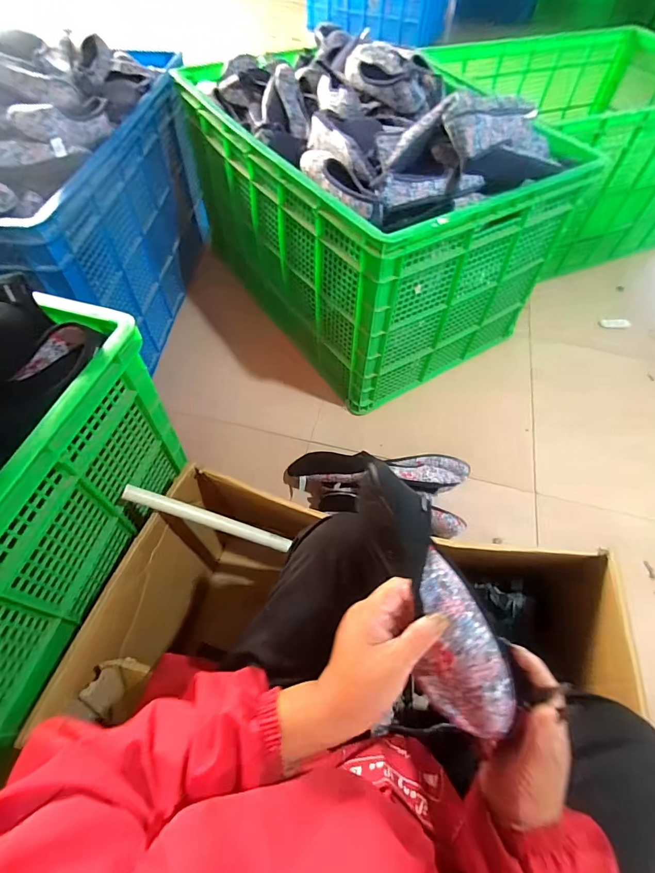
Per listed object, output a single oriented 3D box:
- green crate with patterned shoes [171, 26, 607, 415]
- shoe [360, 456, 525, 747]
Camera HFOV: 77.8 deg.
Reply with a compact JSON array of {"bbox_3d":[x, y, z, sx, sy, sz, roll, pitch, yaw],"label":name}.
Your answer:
[{"bbox_3d":[0.080,-0.704,1.225,0.656,0.587,1.008,-29,62,-20],"label":"green crate with patterned shoes"},{"bbox_3d":[0.085,0.138,0.383,0.065,0.079,0.248,-17,62,-13],"label":"shoe"}]

